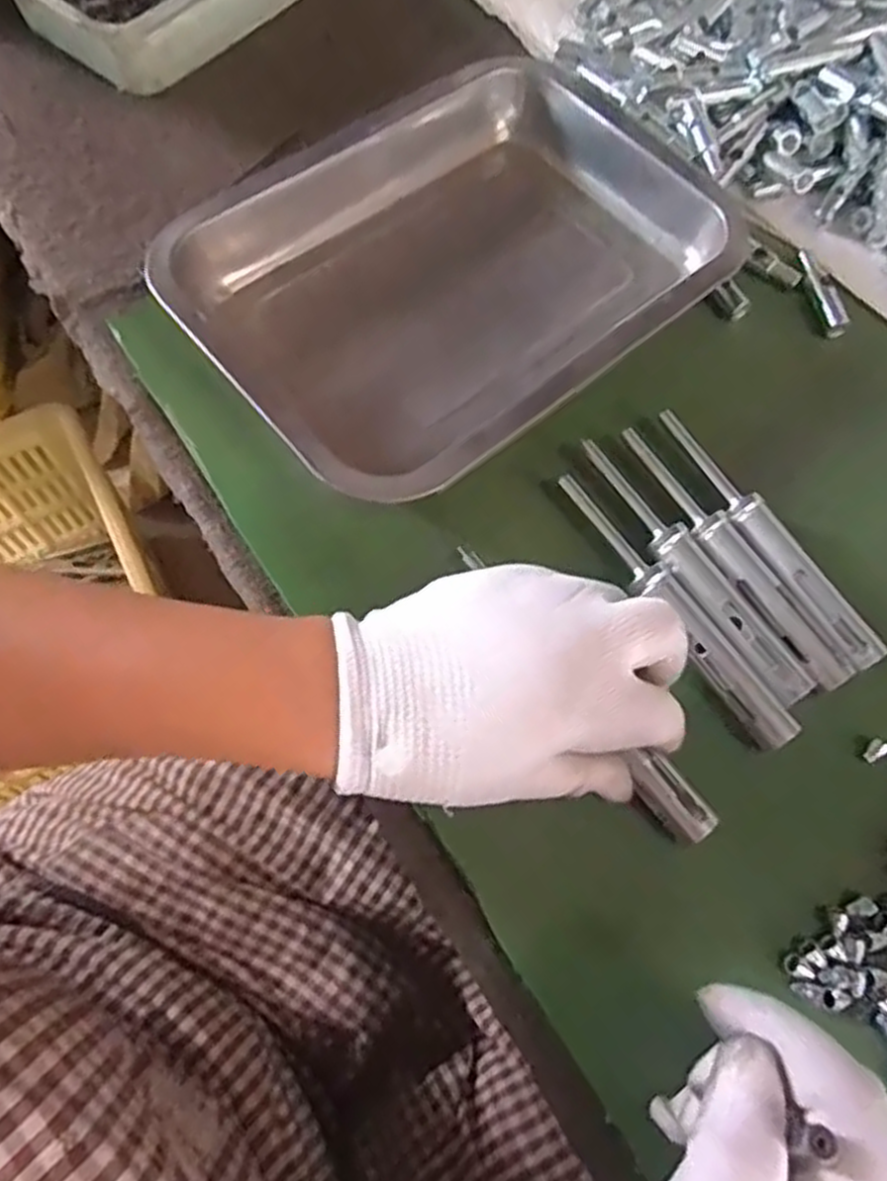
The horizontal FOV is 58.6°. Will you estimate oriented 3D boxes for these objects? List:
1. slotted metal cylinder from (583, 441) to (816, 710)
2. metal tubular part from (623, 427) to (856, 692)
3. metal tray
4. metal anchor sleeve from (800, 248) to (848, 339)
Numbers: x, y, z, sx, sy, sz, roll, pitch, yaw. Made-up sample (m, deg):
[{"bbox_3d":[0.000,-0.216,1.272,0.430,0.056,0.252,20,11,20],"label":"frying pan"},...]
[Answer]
[{"bbox_3d":[0.105,-0.009,0.343,0.018,0.019,0.138,-33,74,-15],"label":"slotted metal cylinder"},{"bbox_3d":[0.123,-0.015,0.348,0.017,0.017,0.139,-32,73,-14],"label":"metal tubular part"},{"bbox_3d":[0.005,-0.157,0.384,0.244,0.039,0.187,-39,75,-16],"label":"metal tray"},{"bbox_3d":[0.195,-0.153,0.406,0.013,0.008,0.051,-9,69,-7],"label":"metal anchor sleeve"}]

